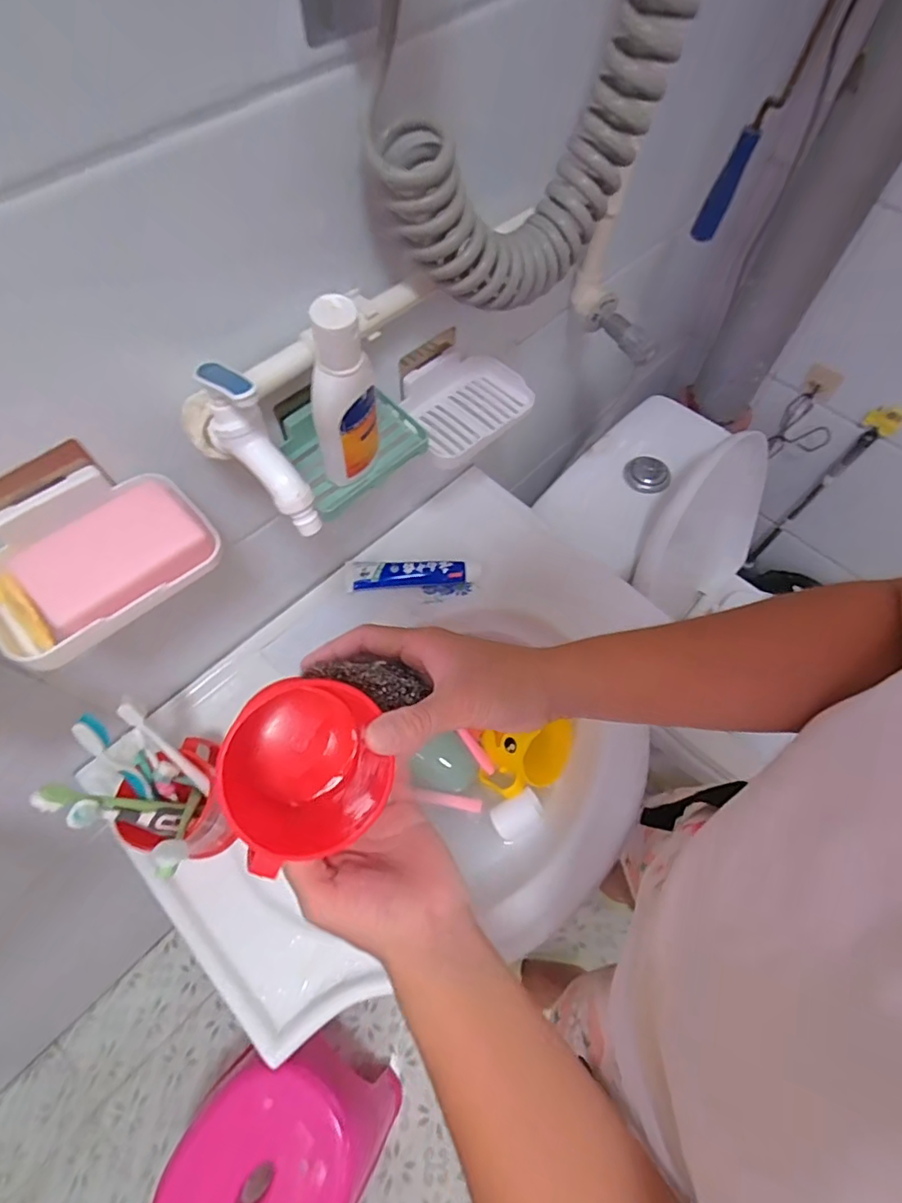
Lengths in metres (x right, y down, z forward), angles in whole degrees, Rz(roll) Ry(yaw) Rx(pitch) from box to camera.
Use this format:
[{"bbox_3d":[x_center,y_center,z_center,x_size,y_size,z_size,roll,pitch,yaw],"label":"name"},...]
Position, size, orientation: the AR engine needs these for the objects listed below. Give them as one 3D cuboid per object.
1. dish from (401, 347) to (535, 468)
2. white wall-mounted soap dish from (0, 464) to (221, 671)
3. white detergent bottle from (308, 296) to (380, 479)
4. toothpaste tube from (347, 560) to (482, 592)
[{"bbox_3d":[0.017,-0.208,0.560,0.100,0.035,0.136,42,70,19],"label":"dish"},{"bbox_3d":[-0.231,-0.030,0.351,0.100,0.034,0.135,38,69,17],"label":"white wall-mounted soap dish"},{"bbox_3d":[-0.080,-0.148,0.401,0.051,0.146,0.036,-12,64,-6],"label":"white detergent bottle"},{"bbox_3d":[-0.046,-0.036,0.684,0.163,0.025,0.034,-5,63,-3],"label":"toothpaste tube"}]

